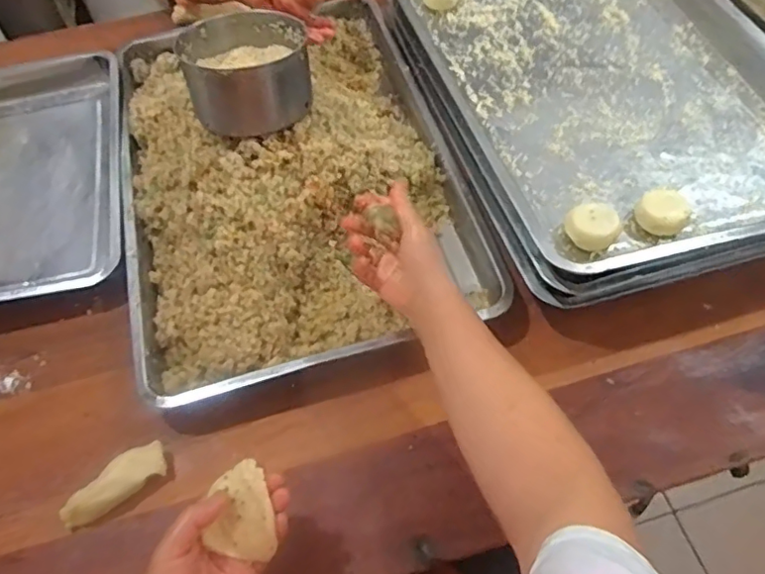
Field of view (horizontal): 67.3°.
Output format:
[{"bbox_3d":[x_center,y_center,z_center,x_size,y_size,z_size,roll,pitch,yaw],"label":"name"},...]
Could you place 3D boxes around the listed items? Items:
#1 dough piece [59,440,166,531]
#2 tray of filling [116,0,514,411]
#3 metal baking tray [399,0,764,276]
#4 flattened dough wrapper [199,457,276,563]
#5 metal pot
[{"bbox_3d":[-0.248,0.183,0.530,0.100,0.019,0.033,-36,63,-17],"label":"dough piece"},{"bbox_3d":[-0.125,-0.171,0.701,0.389,0.108,0.576,-15,59,-6],"label":"tray of filling"},{"bbox_3d":[0.272,-0.285,0.728,0.406,0.051,0.614,-16,59,-7],"label":"metal baking tray"},{"bbox_3d":[-0.112,0.172,0.443,0.049,0.025,0.068,-11,58,-3],"label":"flattened dough wrapper"},{"bbox_3d":[-0.150,-0.245,0.637,0.125,0.075,0.136,-1,58,2],"label":"metal pot"}]

